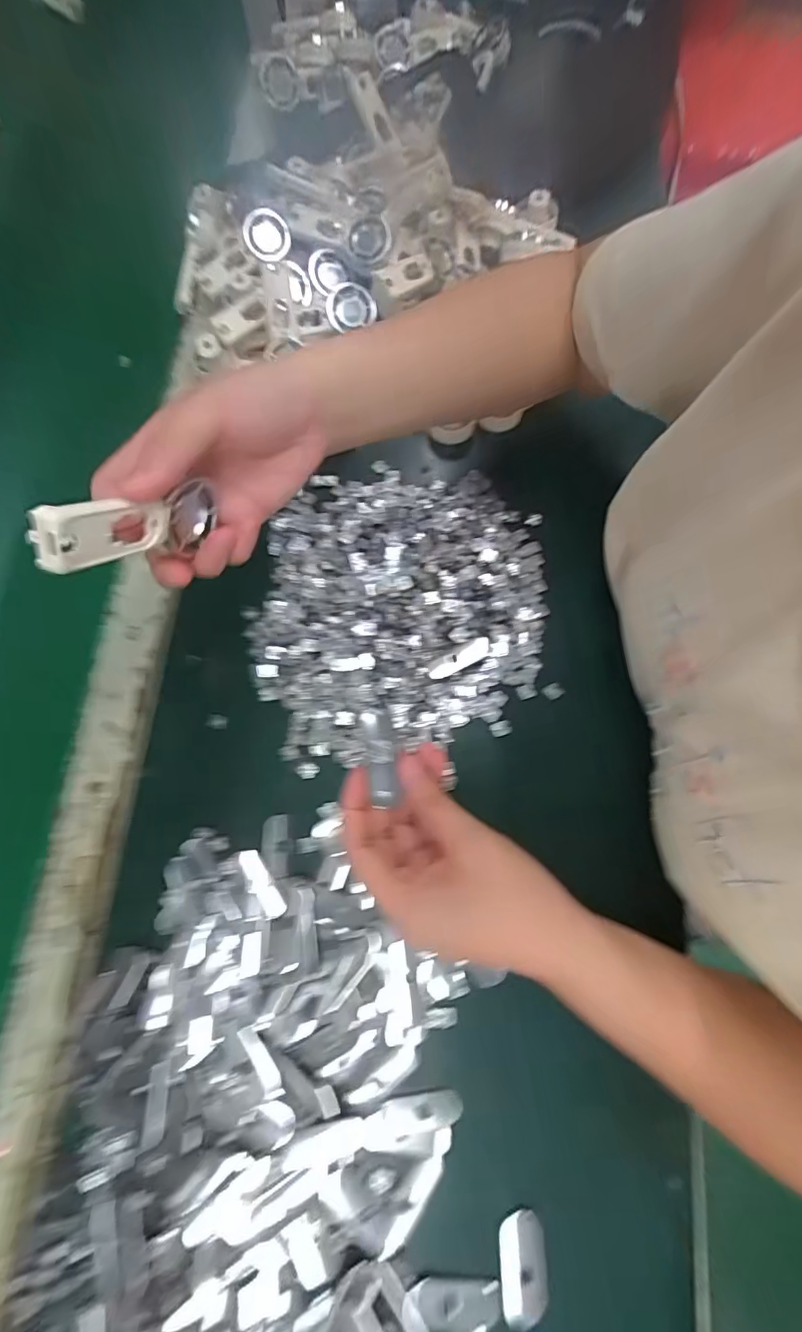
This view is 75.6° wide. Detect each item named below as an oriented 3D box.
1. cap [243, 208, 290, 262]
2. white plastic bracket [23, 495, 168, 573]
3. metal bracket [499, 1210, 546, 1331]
[{"bbox_3d":[-0.126,-0.407,0.490,0.042,0.022,0.039,-8,112,-2],"label":"cap"},{"bbox_3d":[-0.122,-0.056,0.213,0.014,0.060,0.023,32,119,10],"label":"white plastic bracket"},{"bbox_3d":[0.073,0.357,0.306,0.026,0.010,0.051,0,74,2],"label":"metal bracket"}]

